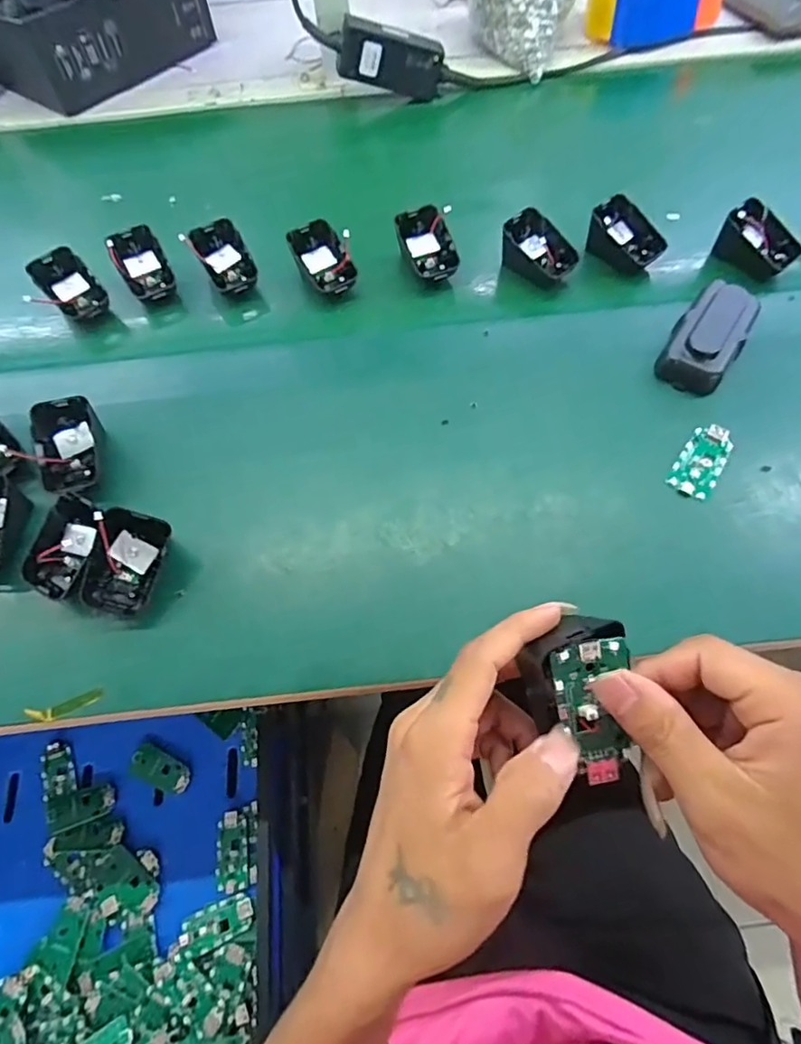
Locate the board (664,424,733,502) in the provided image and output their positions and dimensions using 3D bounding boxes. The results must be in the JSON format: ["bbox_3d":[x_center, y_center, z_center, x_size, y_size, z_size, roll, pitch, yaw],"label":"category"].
[{"bbox_3d":[0.225,-0.046,0.423,0.031,0.006,0.066,31,68,16],"label":"board"}]

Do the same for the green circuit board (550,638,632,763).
[{"bbox_3d":[0.083,0.076,0.239,0.032,0.008,0.054,-15,104,-5],"label":"green circuit board"}]

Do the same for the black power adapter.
[{"bbox_3d":[-0.009,-0.515,0.631,0.116,0.055,0.024,1,61,-21],"label":"black power adapter"}]

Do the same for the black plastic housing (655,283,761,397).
[{"bbox_3d":[0.249,-0.151,0.455,0.050,0.022,0.106,33,69,17],"label":"black plastic housing"}]

